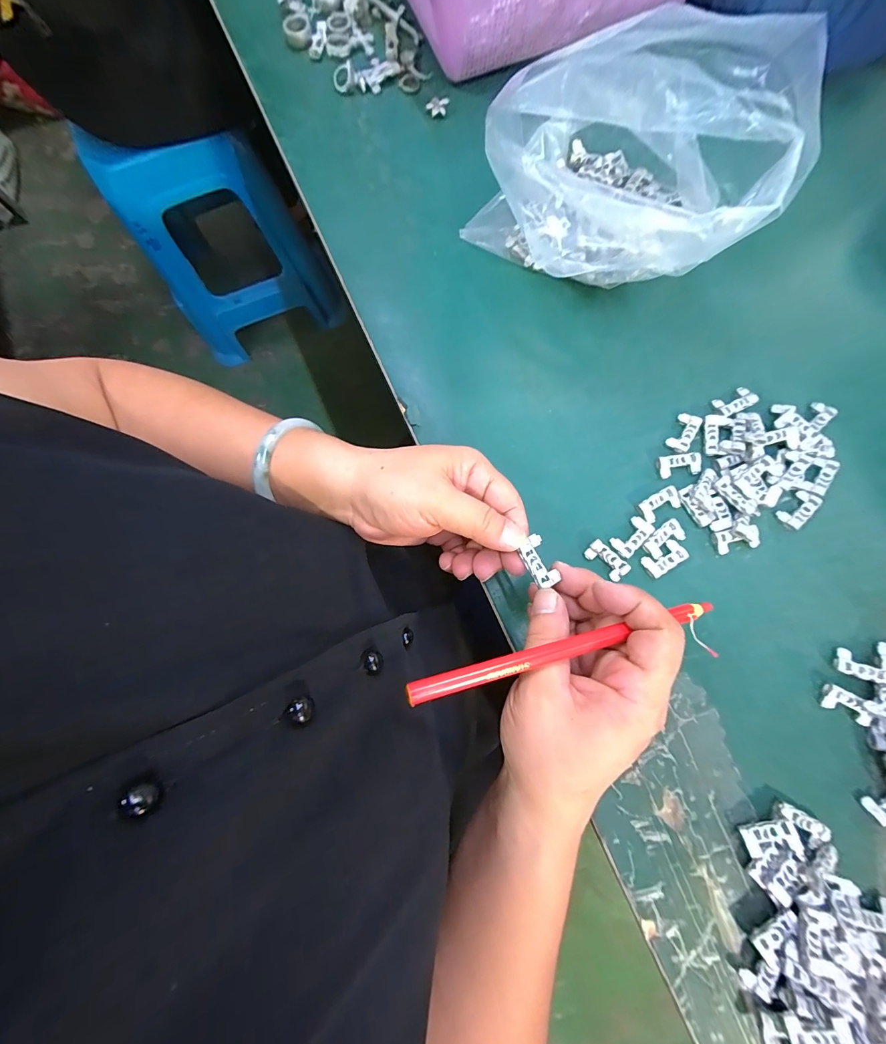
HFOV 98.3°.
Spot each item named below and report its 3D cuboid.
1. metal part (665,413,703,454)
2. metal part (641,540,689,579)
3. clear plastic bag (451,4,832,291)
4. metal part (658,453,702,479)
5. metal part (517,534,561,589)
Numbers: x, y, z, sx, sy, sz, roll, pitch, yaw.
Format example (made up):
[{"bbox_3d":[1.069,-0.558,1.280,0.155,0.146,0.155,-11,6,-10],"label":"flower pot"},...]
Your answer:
[{"bbox_3d":[0.181,-0.067,0.289,0.016,0.006,0.032,30,80,7],"label":"metal part"},{"bbox_3d":[0.157,0.026,0.271,0.031,0.004,0.016,-30,79,-5],"label":"metal part"},{"bbox_3d":[0.119,-0.256,0.269,0.194,0.129,0.140,15,79,4],"label":"clear plastic bag"},{"bbox_3d":[0.176,-0.043,0.283,0.030,0.004,0.016,-5,78,0],"label":"metal part"},{"bbox_3d":[0.052,0.022,0.214,0.015,0.005,0.028,-18,77,-3],"label":"metal part"}]

